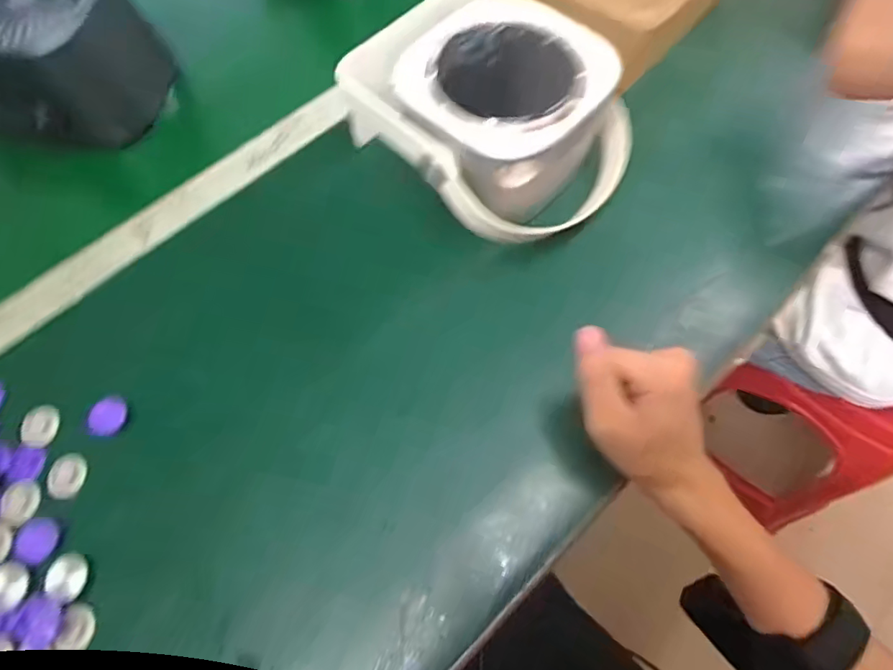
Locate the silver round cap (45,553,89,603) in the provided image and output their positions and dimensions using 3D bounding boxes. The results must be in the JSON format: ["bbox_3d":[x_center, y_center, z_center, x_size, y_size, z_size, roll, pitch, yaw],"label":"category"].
[{"bbox_3d":[-0.245,0.157,0.345,0.022,0.007,0.028,-11,66,-4],"label":"silver round cap"}]

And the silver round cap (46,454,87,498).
[{"bbox_3d":[-0.268,0.100,0.379,0.024,0.006,0.030,10,66,6],"label":"silver round cap"}]

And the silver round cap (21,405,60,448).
[{"bbox_3d":[-0.299,0.068,0.396,0.025,0.009,0.029,-3,66,0],"label":"silver round cap"}]

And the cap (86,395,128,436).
[{"bbox_3d":[-0.248,0.059,0.391,0.027,0.006,0.029,-1,66,1],"label":"cap"}]

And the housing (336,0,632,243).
[{"bbox_3d":[0.034,-0.176,0.431,0.216,0.092,0.158,32,70,15],"label":"housing"}]

